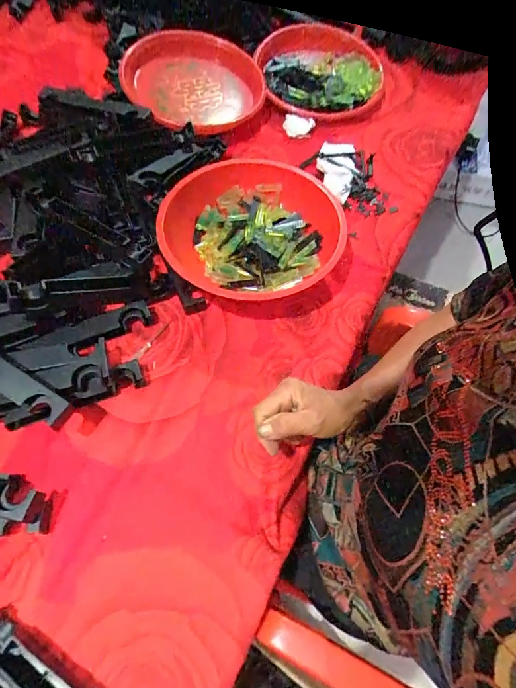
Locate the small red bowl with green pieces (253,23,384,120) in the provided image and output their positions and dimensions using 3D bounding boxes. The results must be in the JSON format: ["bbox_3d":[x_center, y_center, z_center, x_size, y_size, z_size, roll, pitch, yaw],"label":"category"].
[{"bbox_3d":[0.111,-0.510,0.734,0.226,0.058,0.223,0,62,-1],"label":"small red bowl with green pieces"}]

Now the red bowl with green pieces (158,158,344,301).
[{"bbox_3d":[-0.005,-0.159,0.552,0.236,0.073,0.220,0,62,-1],"label":"red bowl with green pieces"}]

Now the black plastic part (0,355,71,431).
[{"bbox_3d":[-0.280,0.027,0.418,0.189,0.020,0.030,28,65,13],"label":"black plastic part"}]

